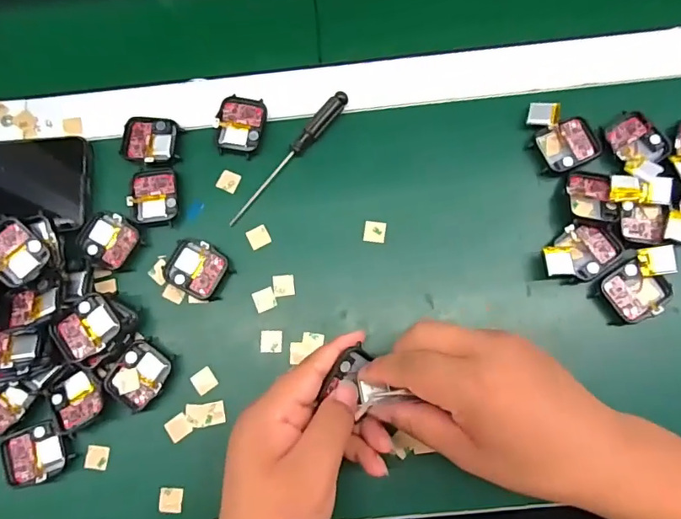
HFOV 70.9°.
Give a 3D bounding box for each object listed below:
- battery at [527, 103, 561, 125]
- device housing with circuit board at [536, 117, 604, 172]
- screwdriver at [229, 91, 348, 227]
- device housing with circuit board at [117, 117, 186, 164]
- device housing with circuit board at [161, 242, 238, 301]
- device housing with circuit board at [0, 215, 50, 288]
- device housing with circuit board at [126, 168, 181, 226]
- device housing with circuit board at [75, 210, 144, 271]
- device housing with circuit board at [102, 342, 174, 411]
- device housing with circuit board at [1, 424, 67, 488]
[{"bbox_3d":[0.153,-0.110,0.360,0.022,0.004,0.017,11,84,24],"label":"battery"},{"bbox_3d":[0.171,-0.086,0.359,0.040,0.006,0.035,-23,78,-2],"label":"device housing with circuit board"},{"bbox_3d":[-0.040,-0.078,0.367,0.012,0.014,0.130,41,83,10],"label":"screwdriver"},{"bbox_3d":[-0.148,-0.093,0.376,0.045,0.008,0.038,7,79,4],"label":"device housing with circuit board"},{"bbox_3d":[-0.106,0.007,0.356,0.046,0.010,0.038,28,81,8],"label":"device housing with circuit board"},{"bbox_3d":[-0.229,-0.005,0.335,0.037,0.010,0.042,-45,95,-11],"label":"device housing with circuit board"},{"bbox_3d":[-0.142,-0.049,0.366,0.035,0.005,0.043,-3,78,2],"label":"device housing with circuit board"},{"bbox_3d":[-0.175,-0.015,0.361,0.042,0.007,0.039,34,82,9],"label":"device housing with circuit board"},{"bbox_3d":[-0.144,0.083,0.343,0.036,0.012,0.042,37,83,9],"label":"device housing with circuit board"},{"bbox_3d":[-0.214,0.136,0.334,0.039,0.008,0.037,-17,78,-1],"label":"device housing with circuit board"}]

